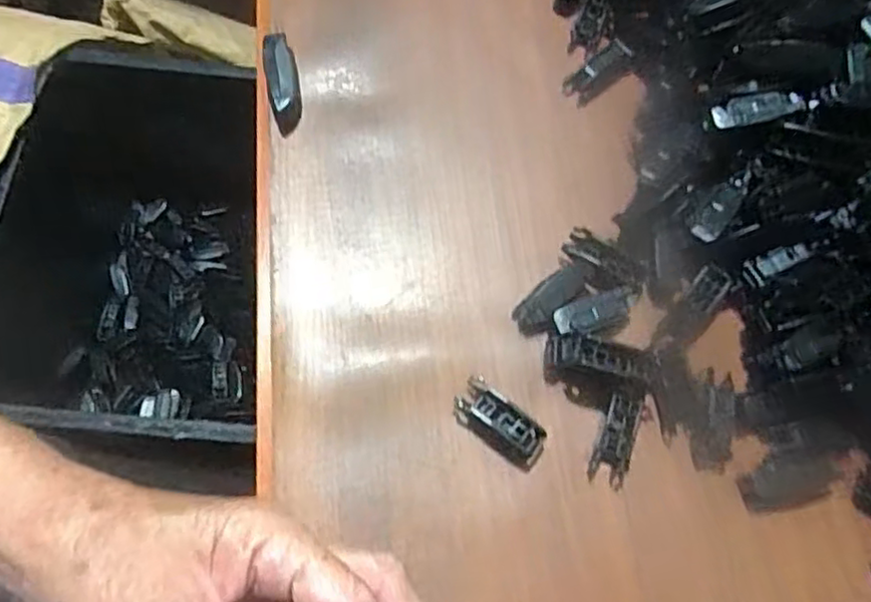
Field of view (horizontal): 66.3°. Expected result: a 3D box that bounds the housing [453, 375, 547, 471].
[{"bbox_3d":[0.033,0.064,0.342,0.051,0.014,0.022,41,74,10],"label":"housing"}]

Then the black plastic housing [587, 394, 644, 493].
[{"bbox_3d":[0.094,0.071,0.344,0.018,0.008,0.049,18,87,6],"label":"black plastic housing"}]

